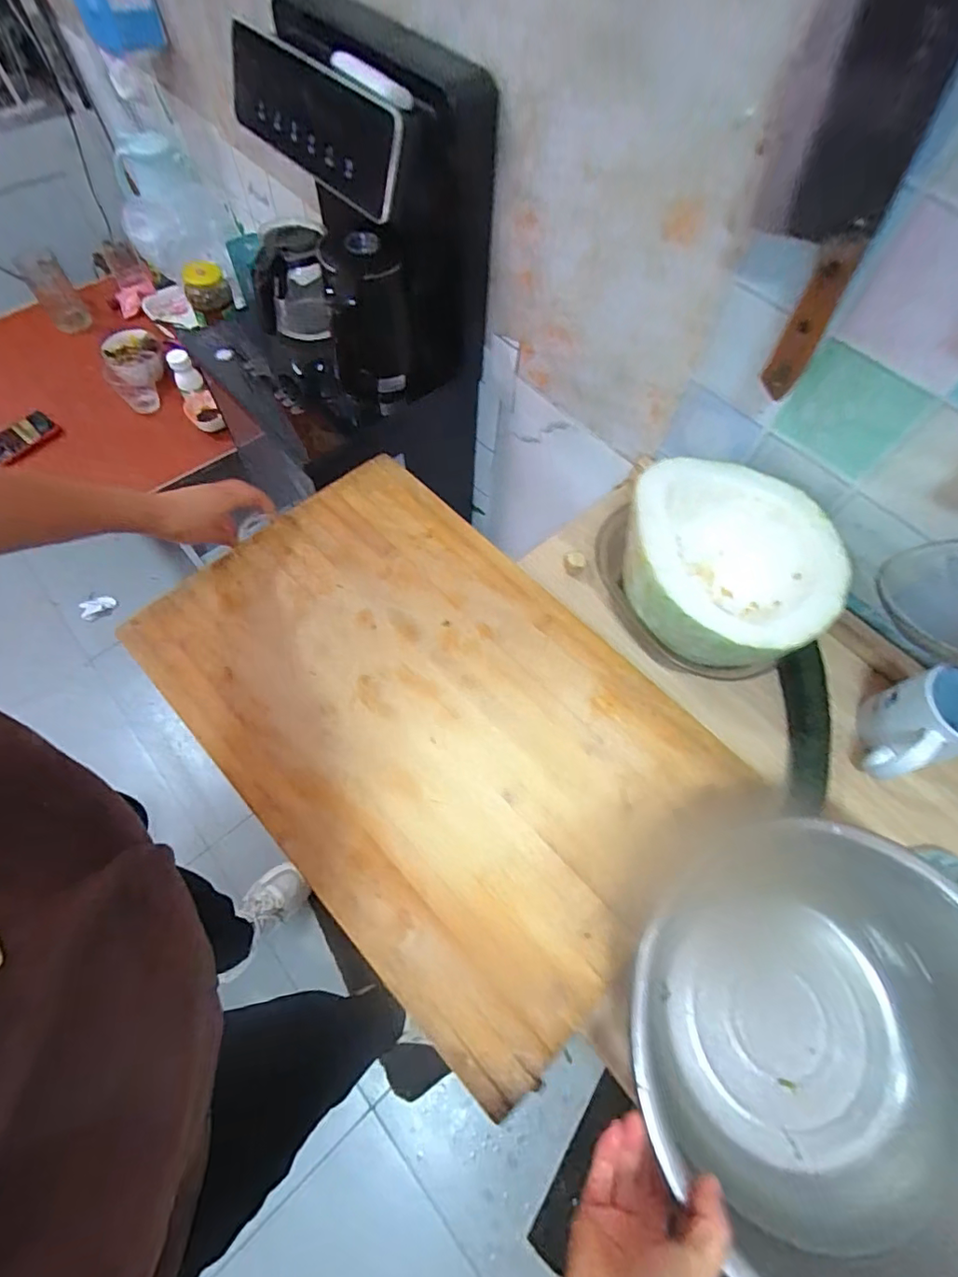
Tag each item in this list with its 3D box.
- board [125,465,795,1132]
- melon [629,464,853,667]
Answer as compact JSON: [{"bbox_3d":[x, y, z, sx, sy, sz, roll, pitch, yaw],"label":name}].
[{"bbox_3d":[-0.048,0.070,0.521,0.355,0.018,0.555,-41,73,-19],"label":"board"},{"bbox_3d":[0.237,-0.061,0.533,0.194,0.120,0.213,1,65,-2],"label":"melon"}]

